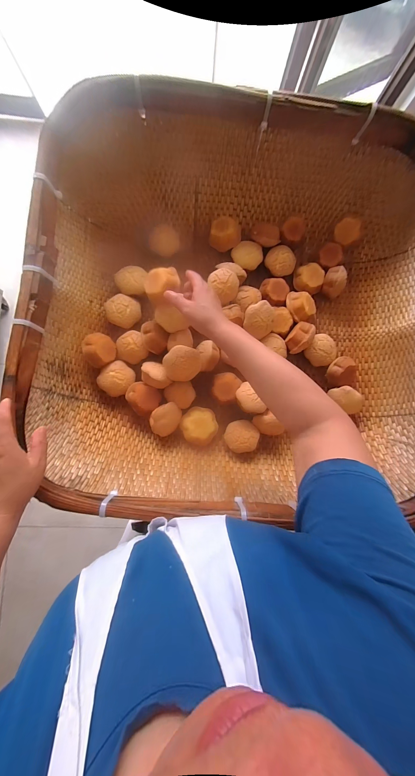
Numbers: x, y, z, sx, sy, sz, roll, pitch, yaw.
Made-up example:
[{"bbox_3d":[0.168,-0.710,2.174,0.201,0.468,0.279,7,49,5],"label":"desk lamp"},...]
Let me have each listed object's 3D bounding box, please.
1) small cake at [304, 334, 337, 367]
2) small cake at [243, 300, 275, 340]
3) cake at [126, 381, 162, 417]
[{"bbox_3d":[0.265,-0.088,0.589,0.074,0.045,0.071,35,85,-1],"label":"small cake"},{"bbox_3d":[0.114,-0.147,0.539,0.072,0.042,0.066,-42,89,-6],"label":"small cake"},{"bbox_3d":[-0.139,0.023,0.541,0.070,0.049,0.069,41,84,0],"label":"cake"}]

